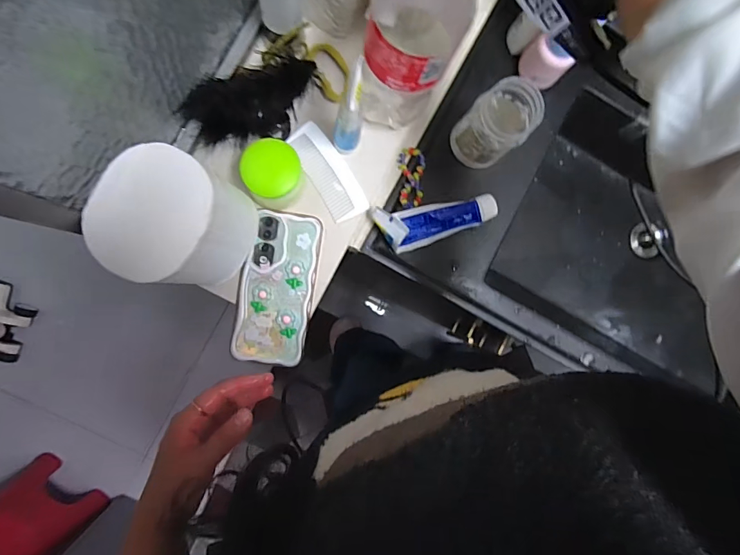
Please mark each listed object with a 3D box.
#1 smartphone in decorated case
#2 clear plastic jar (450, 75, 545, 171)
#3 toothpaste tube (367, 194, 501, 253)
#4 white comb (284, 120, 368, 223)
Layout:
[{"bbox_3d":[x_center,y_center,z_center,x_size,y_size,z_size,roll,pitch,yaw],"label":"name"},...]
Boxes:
[{"bbox_3d":[-0.100,0.011,0.458,0.078,0.009,0.161,10,87,-7],"label":"smartphone in decorated case"},{"bbox_3d":[0.157,-0.190,0.526,0.067,0.120,0.073,0,89,-7],"label":"clear plastic jar"},{"bbox_3d":[0.088,-0.070,0.554,0.167,0.053,0.058,-8,90,-7],"label":"toothpaste tube"},{"bbox_3d":[-0.046,-0.119,0.475,0.045,0.009,0.113,-31,92,-7],"label":"white comb"}]

